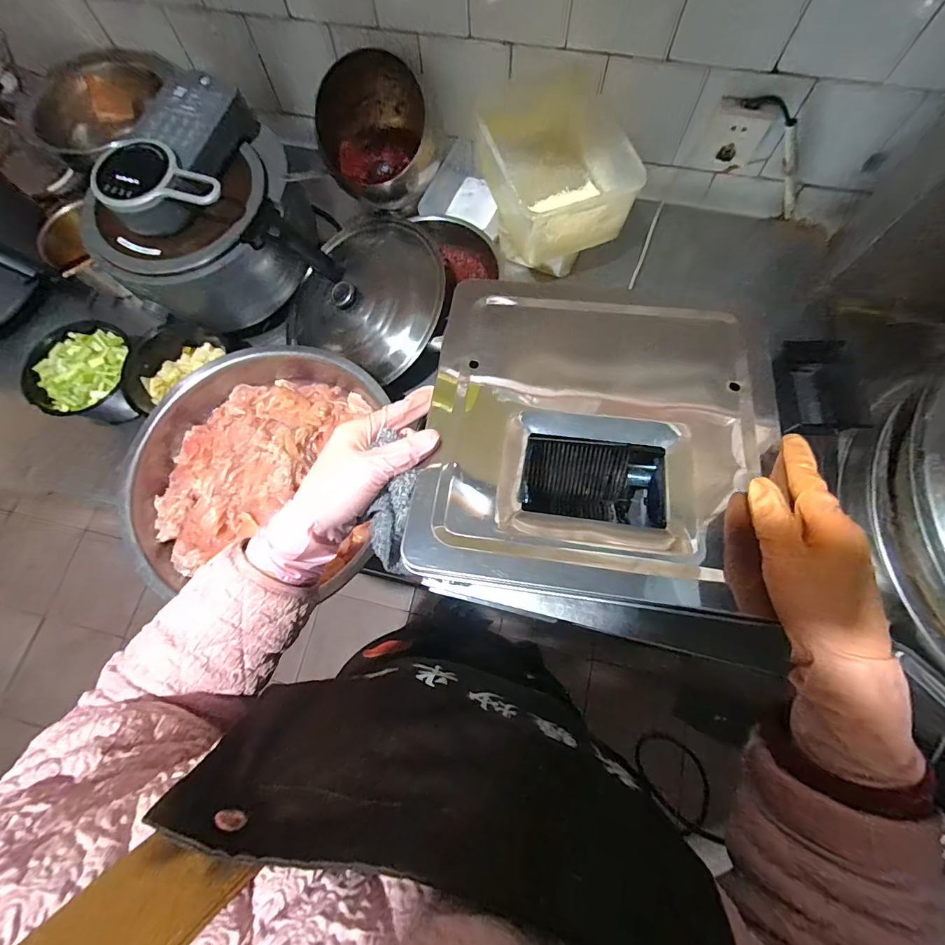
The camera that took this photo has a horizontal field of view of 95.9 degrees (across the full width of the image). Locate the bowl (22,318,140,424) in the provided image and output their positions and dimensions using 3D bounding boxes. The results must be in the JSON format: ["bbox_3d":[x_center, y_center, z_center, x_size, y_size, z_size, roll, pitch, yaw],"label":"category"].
[{"bbox_3d":[-0.628,-0.168,0.705,0.158,0.076,0.166,-1,73,2],"label":"bowl"}]

